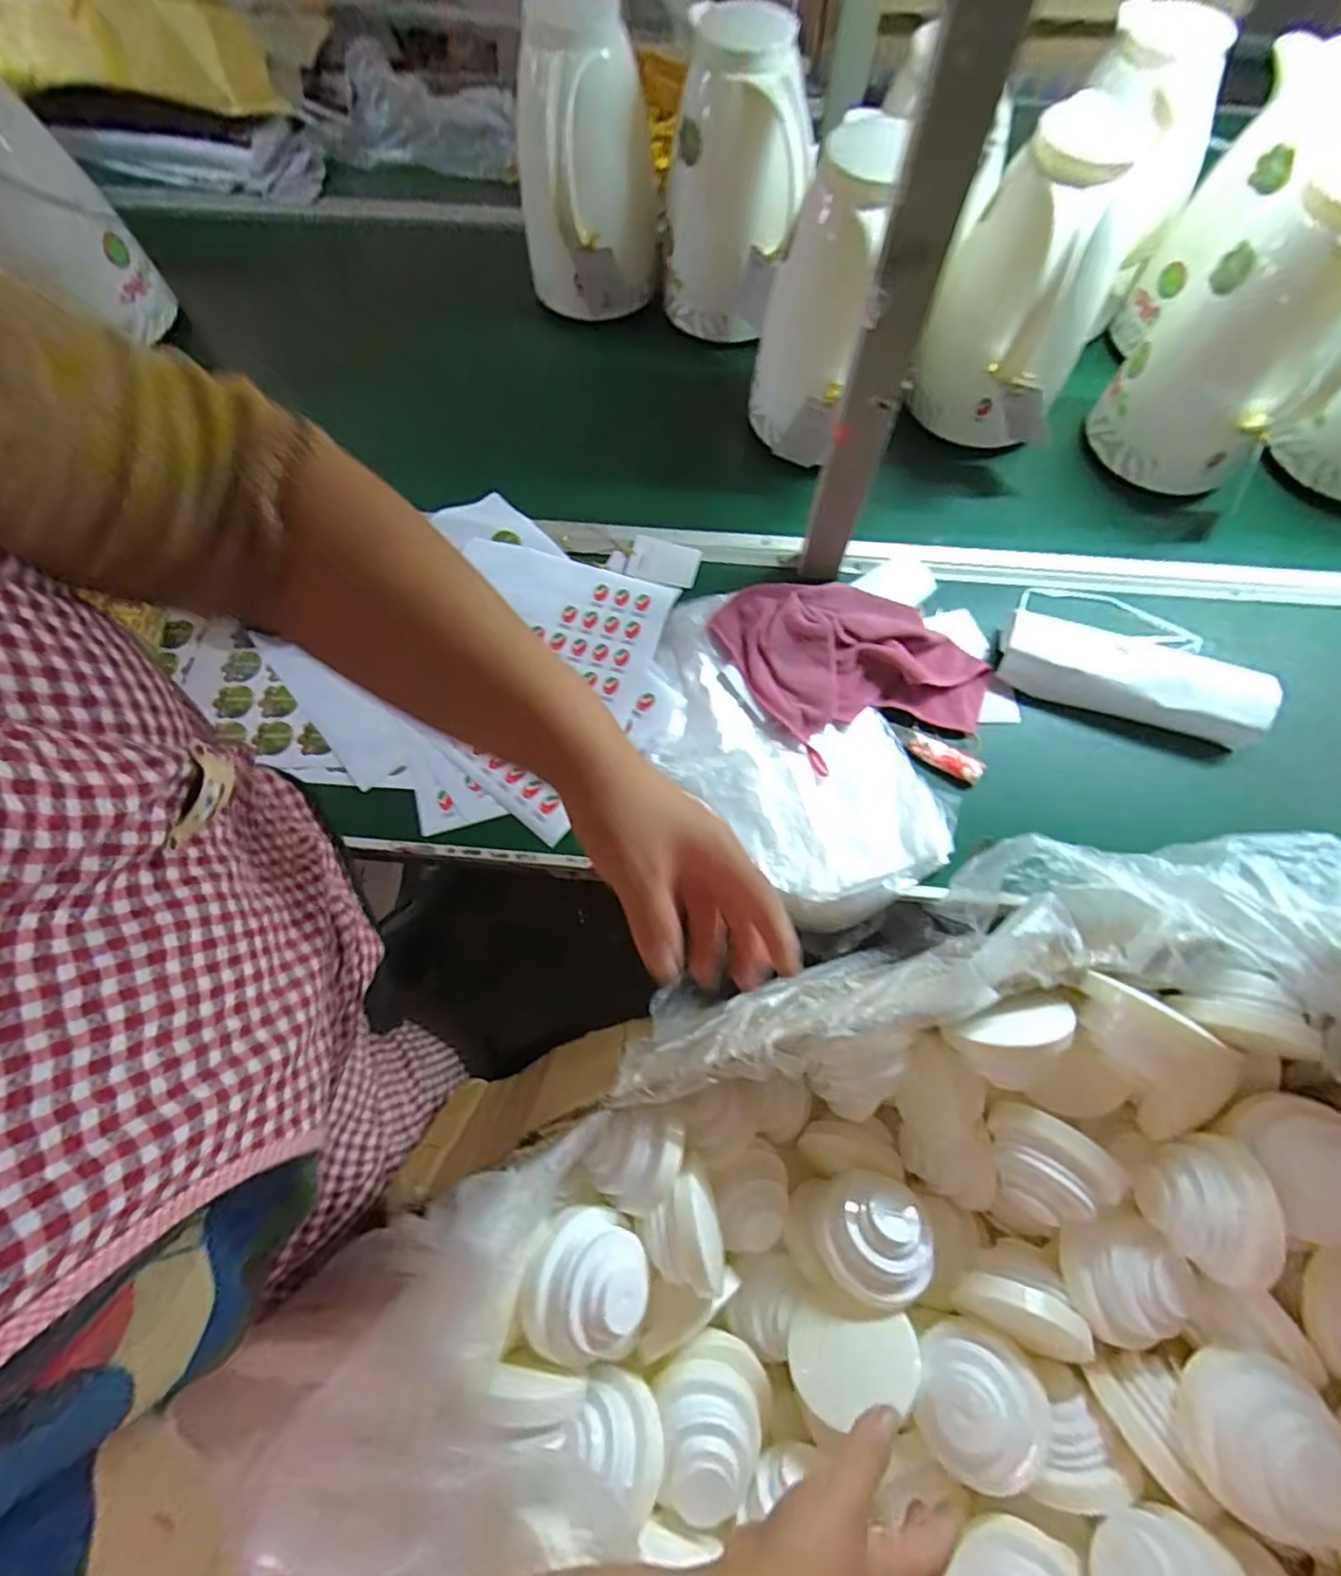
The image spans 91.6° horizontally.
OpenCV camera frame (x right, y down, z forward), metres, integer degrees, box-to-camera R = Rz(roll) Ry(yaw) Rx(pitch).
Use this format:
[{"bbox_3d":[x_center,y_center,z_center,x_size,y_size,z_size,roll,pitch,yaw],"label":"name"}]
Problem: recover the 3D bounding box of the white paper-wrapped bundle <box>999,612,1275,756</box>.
[{"bbox_3d":[0.431,-0.107,0.609,0.225,0.037,0.075,18,69,7],"label":"white paper-wrapped bundle"}]

